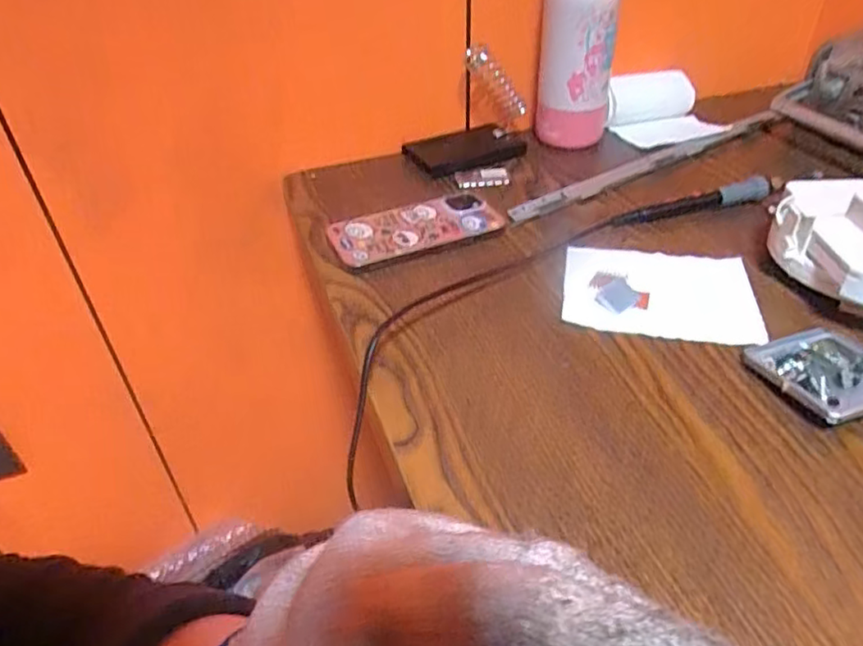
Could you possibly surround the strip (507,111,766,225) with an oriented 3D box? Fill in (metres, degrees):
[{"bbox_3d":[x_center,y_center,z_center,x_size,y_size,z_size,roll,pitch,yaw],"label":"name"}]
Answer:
[{"bbox_3d":[0.213,-0.156,0.587,0.336,0.010,0.026,-22,43,-22],"label":"strip"}]

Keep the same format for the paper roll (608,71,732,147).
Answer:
[{"bbox_3d":[0.233,-0.216,0.618,0.101,0.049,0.084,-6,39,-5],"label":"paper roll"}]

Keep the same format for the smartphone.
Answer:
[{"bbox_3d":[-0.013,-0.078,0.509,0.137,0.015,0.071,-17,41,-18],"label":"smartphone"}]

